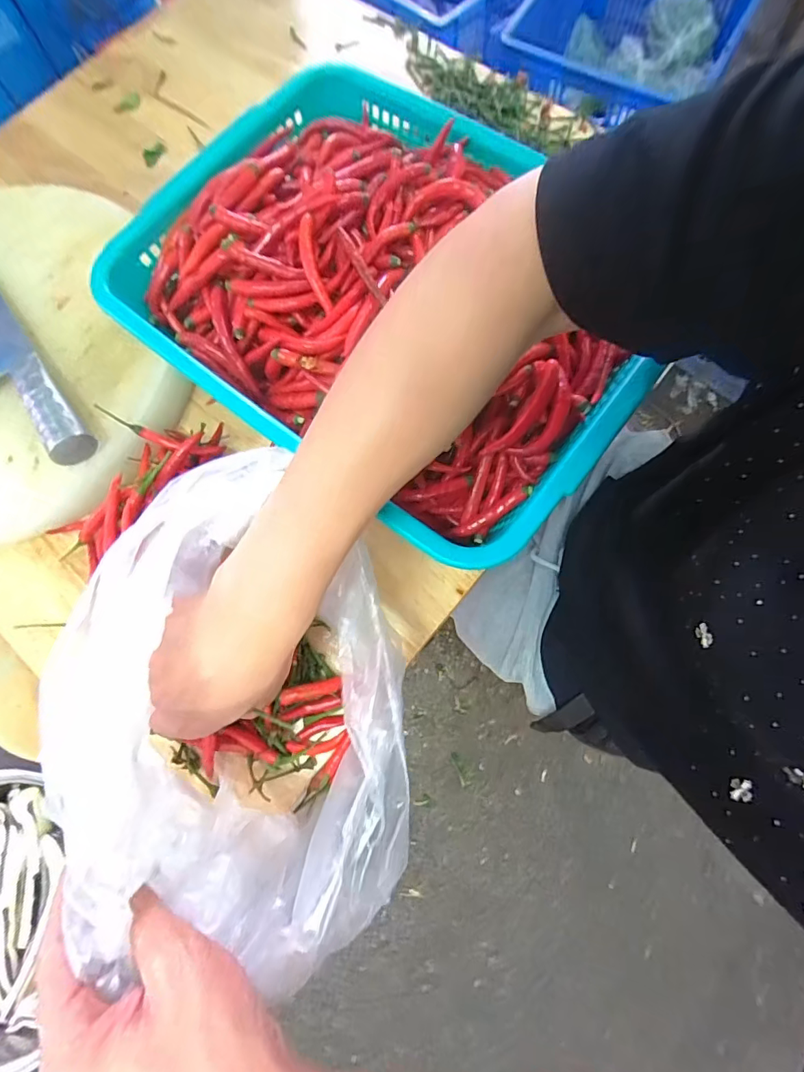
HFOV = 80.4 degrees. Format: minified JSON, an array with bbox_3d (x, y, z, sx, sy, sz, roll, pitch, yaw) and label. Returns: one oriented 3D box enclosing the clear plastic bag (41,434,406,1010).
[{"bbox_3d":[-0.090,0.101,0.305,0.181,0.135,0.274,-2,73,0],"label":"clear plastic bag"}]

